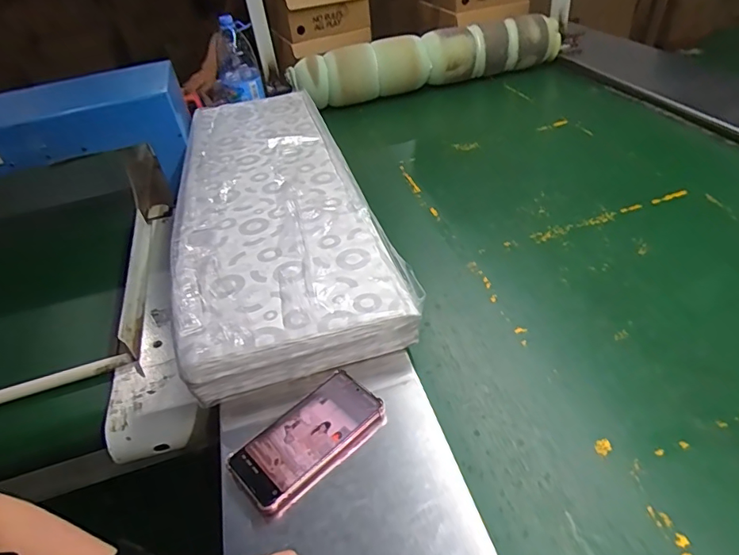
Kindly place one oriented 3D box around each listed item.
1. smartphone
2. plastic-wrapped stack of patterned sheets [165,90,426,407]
[{"bbox_3d":[-0.065,0.171,0.522,0.162,0.016,0.079,-34,47,-28],"label":"smartphone"},{"bbox_3d":[-0.189,-0.139,0.892,0.308,0.097,0.818,-15,39,-9],"label":"plastic-wrapped stack of patterned sheets"}]

